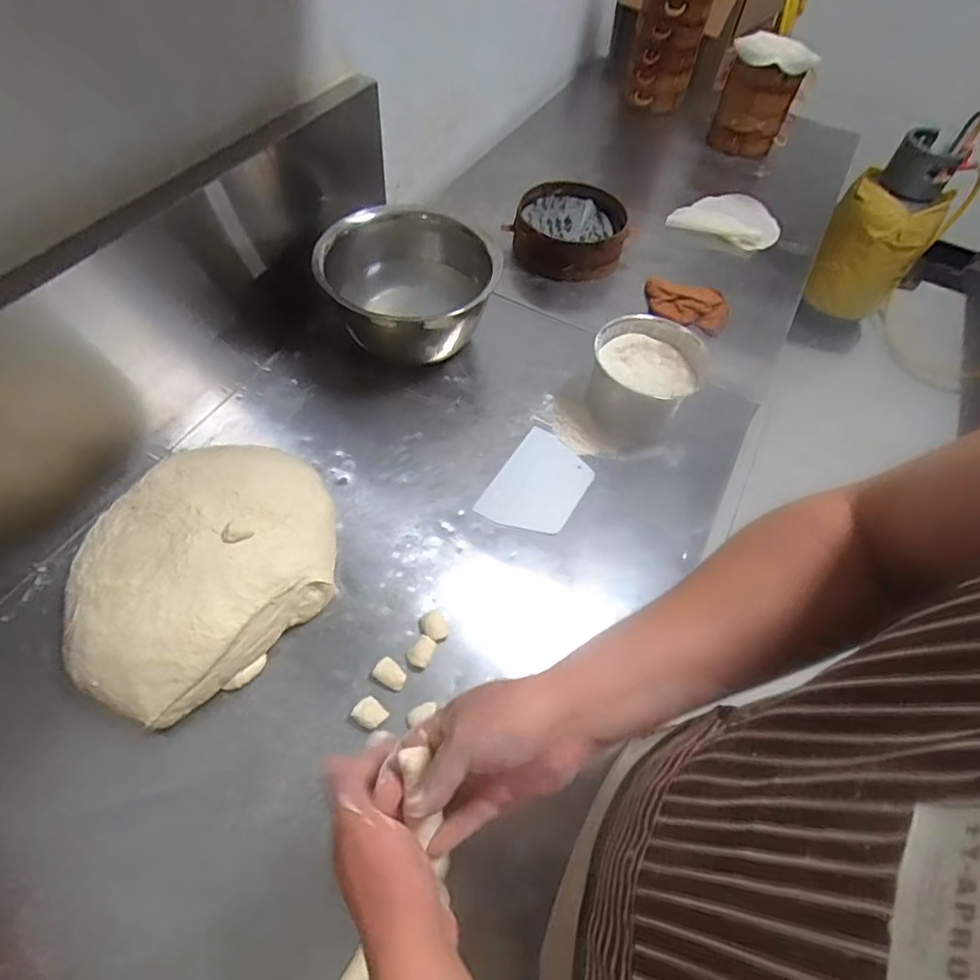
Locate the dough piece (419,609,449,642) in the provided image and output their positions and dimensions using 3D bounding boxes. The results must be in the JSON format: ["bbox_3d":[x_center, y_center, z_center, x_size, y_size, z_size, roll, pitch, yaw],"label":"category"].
[{"bbox_3d":[-0.070,0.172,0.717,0.032,0.015,0.043,-24,60,-21],"label":"dough piece"}]

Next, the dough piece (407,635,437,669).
[{"bbox_3d":[-0.081,0.198,0.696,0.027,0.015,0.036,31,58,16],"label":"dough piece"}]

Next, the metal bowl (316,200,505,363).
[{"bbox_3d":[-0.132,-0.321,0.949,0.276,0.179,0.255,2,55,-4],"label":"metal bowl"}]

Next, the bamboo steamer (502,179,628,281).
[{"bbox_3d":[0.163,-0.540,1.194,0.234,0.078,0.227,14,55,5],"label":"bamboo steamer"}]

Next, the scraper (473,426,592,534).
[{"bbox_3d":[0.076,-0.009,0.867,0.123,0.005,0.184,28,57,14],"label":"scraper"}]

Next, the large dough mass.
[{"bbox_3d":[-0.347,0.085,0.705,0.267,0.101,0.326,36,60,18],"label":"large dough mass"}]

